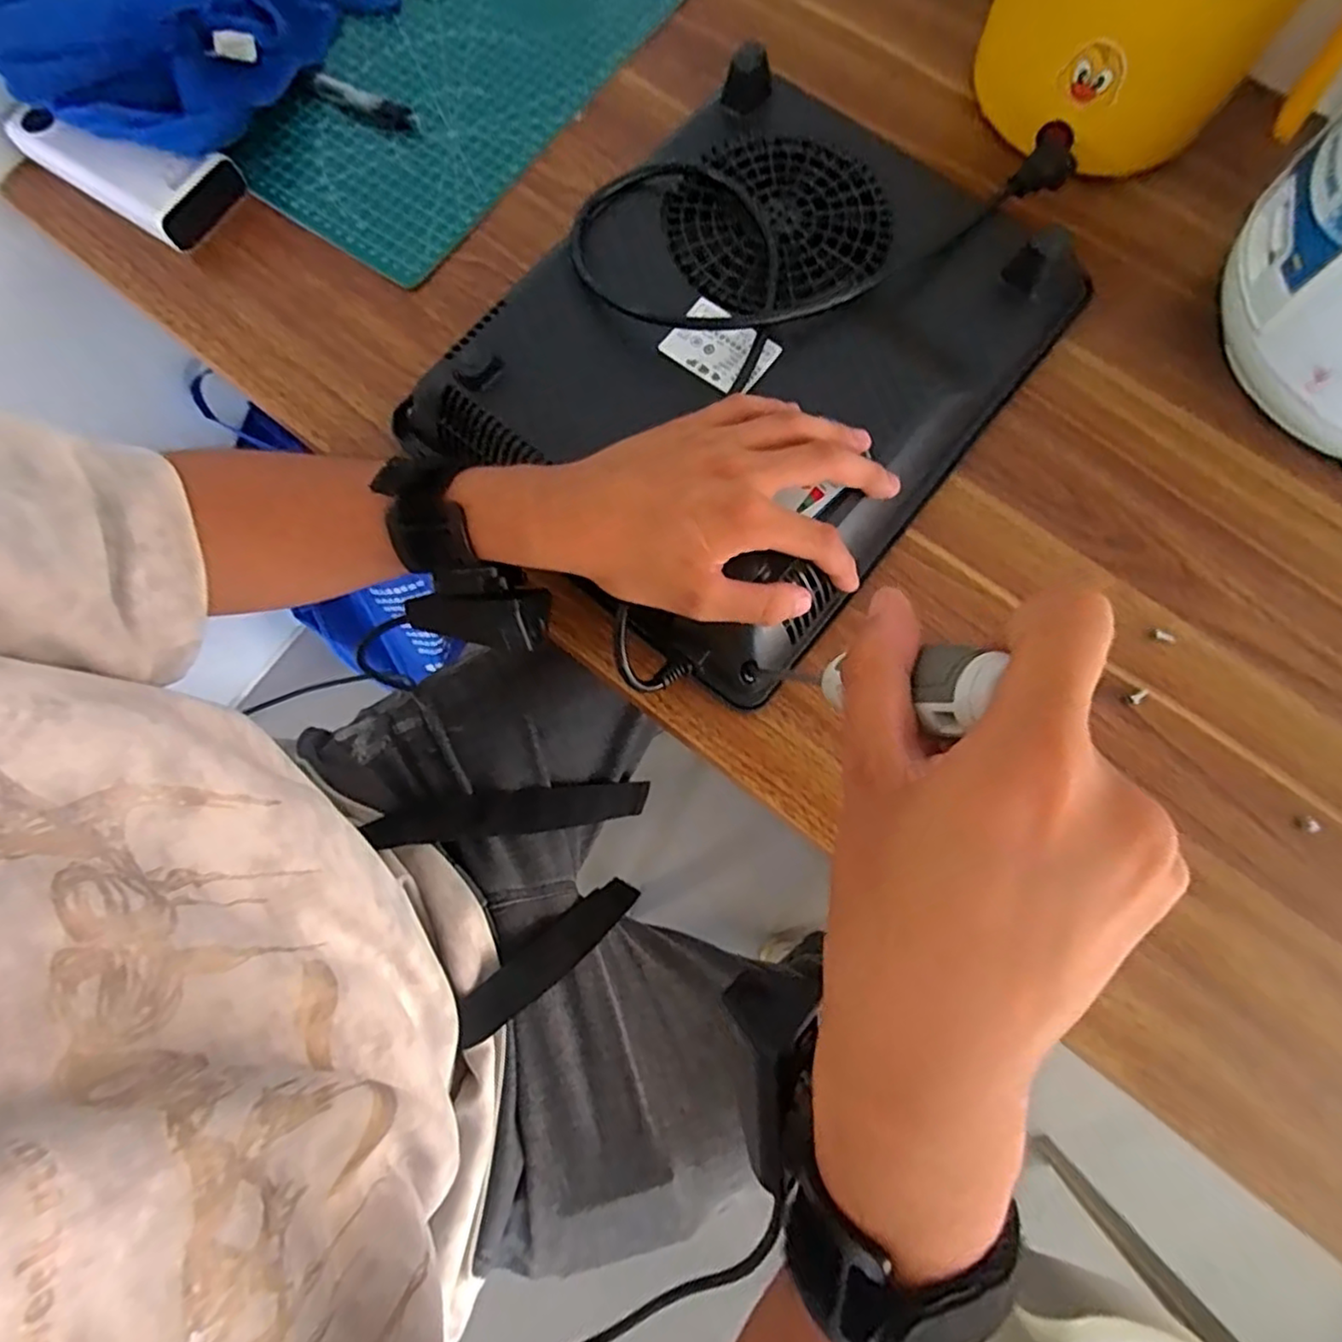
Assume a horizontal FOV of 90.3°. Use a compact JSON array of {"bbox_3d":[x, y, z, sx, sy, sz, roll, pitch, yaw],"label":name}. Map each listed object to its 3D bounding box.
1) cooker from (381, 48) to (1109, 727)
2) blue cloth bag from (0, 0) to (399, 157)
[{"bbox_3d":[0.047,-0.177,0.369,0.245,0.049,0.303,40,80,9],"label":"cooker"},{"bbox_3d":[-0.310,-0.431,0.430,0.137,0.078,0.222,29,79,7],"label":"blue cloth bag"}]

